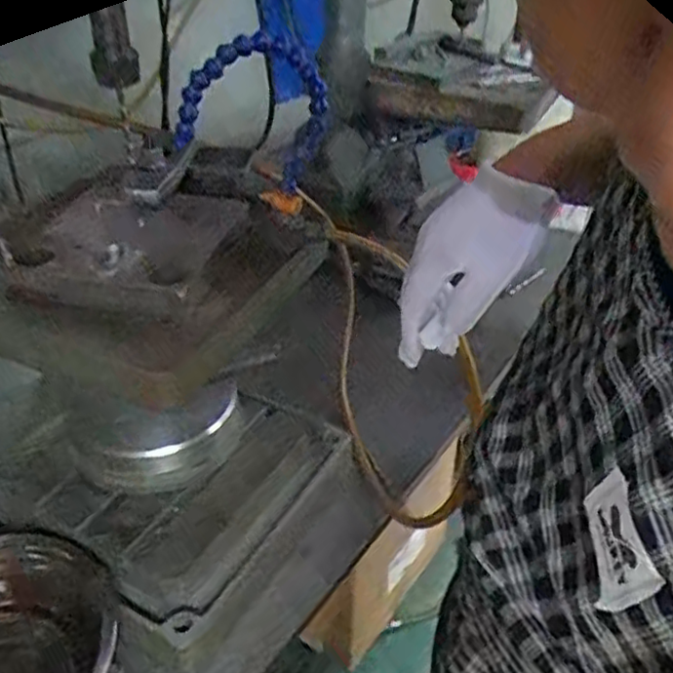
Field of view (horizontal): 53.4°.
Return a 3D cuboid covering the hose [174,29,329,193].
[{"bbox_3d":[-0.066,-0.169,0.514,0.116,0.111,0.032,1,37,-1],"label":"hose"}]

